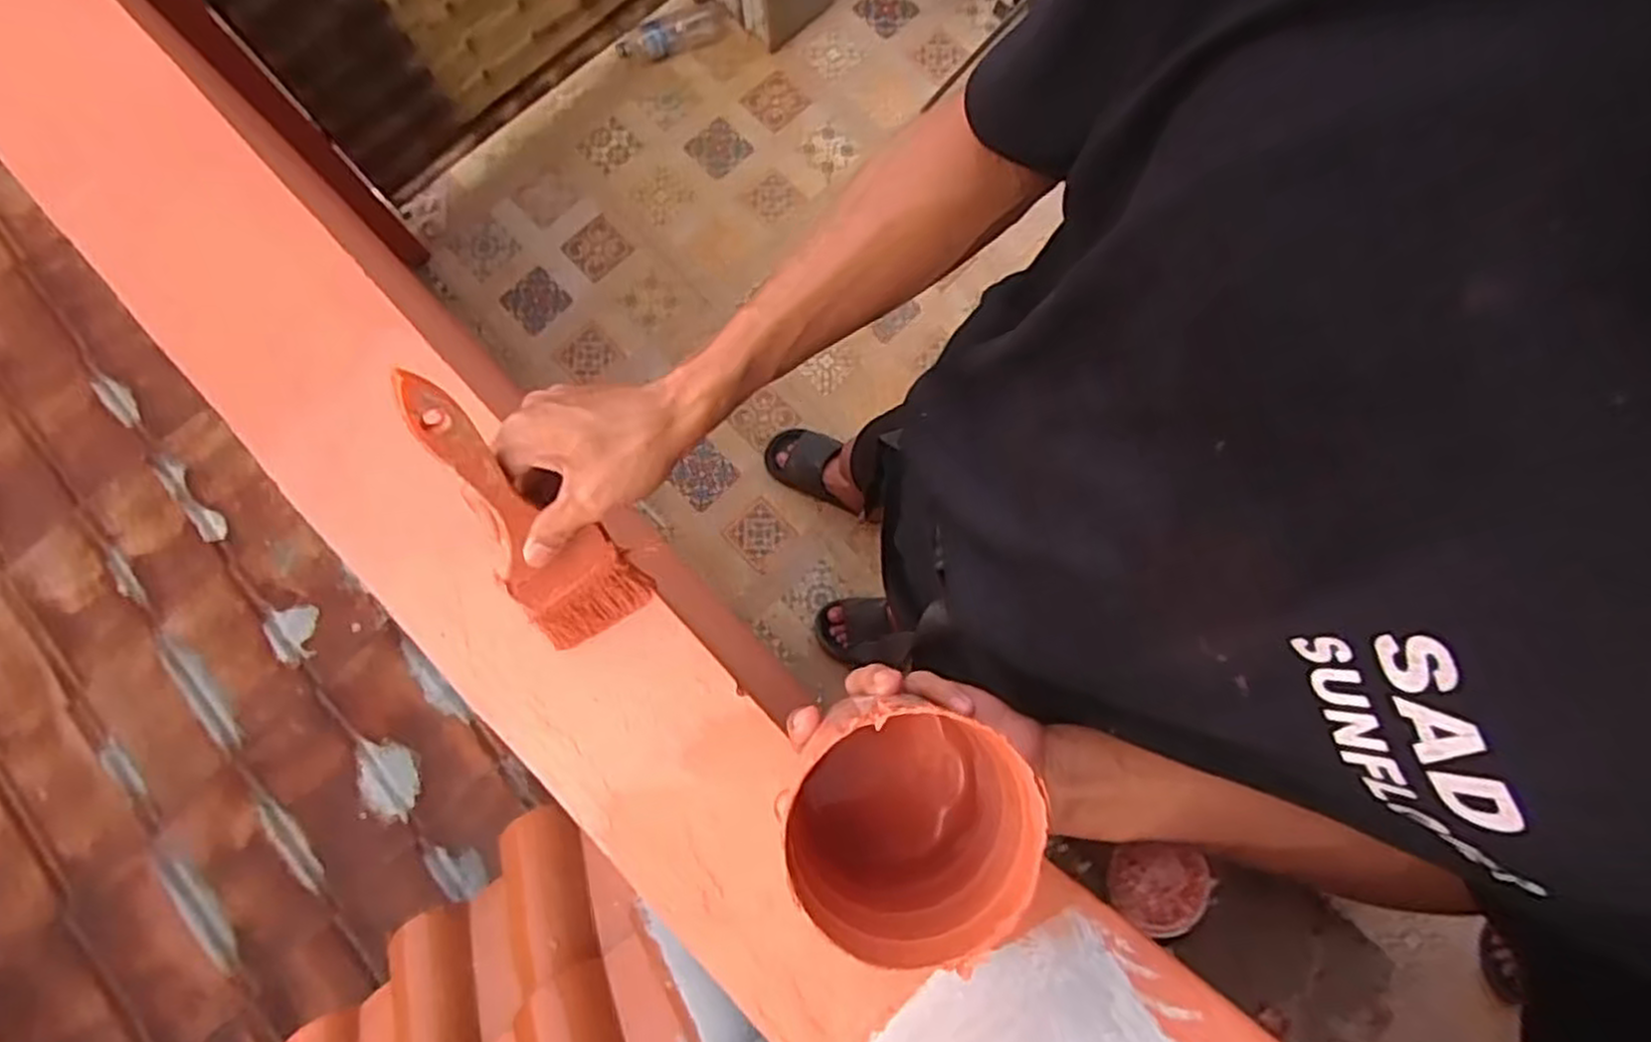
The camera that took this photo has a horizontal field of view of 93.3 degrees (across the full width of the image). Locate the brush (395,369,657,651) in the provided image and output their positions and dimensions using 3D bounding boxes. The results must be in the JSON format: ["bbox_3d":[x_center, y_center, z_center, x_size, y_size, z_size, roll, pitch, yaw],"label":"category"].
[{"bbox_3d":[-0.161,-0.001,0.420,0.064,0.197,0.019,-26,49,-5],"label":"brush"}]

